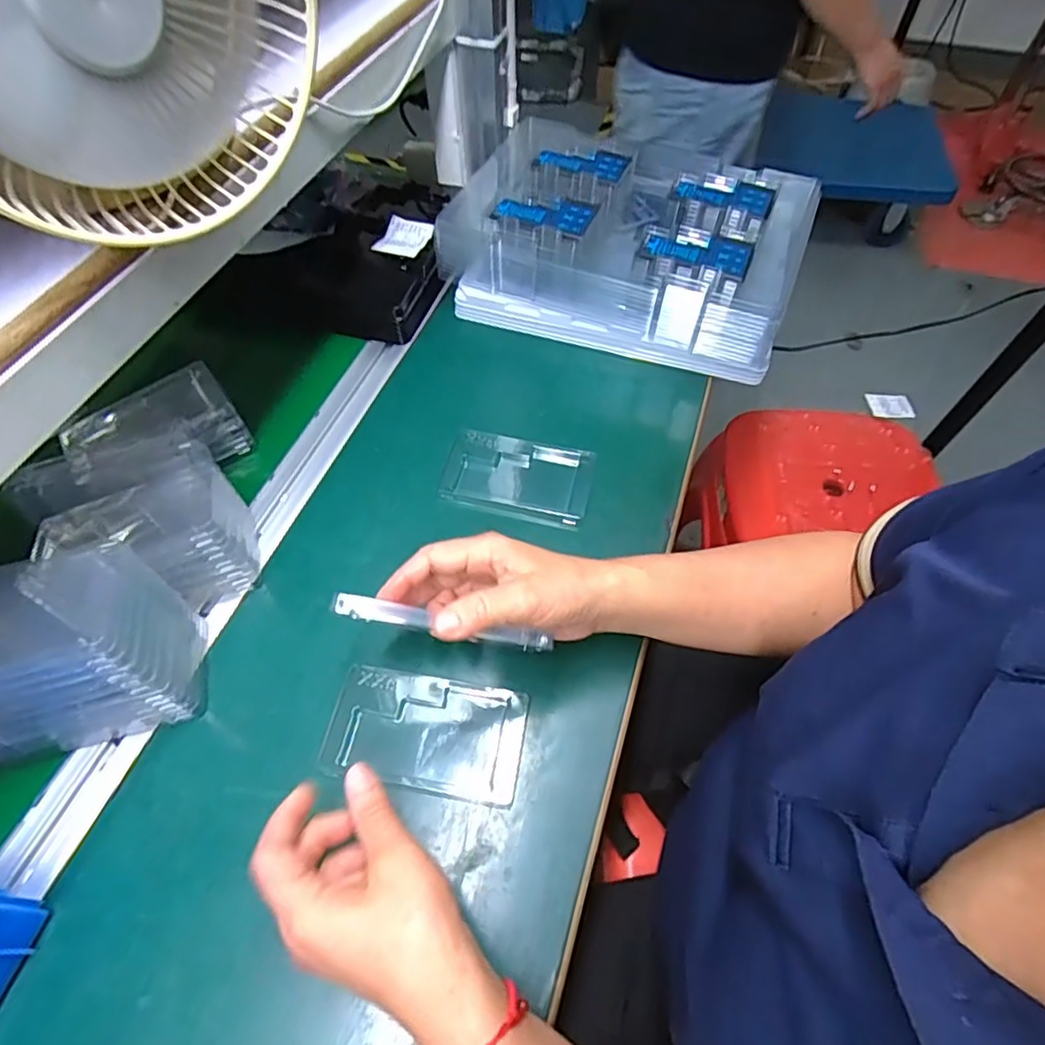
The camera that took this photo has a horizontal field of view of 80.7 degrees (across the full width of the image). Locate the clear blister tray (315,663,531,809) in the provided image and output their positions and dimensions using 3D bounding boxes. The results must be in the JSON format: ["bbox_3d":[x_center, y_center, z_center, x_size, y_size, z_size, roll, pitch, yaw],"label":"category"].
[{"bbox_3d":[-0.064,0.141,0.413,0.127,0.009,0.073,8,57,6],"label":"clear blister tray"}]

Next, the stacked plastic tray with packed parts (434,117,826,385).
[{"bbox_3d":[0.103,-0.302,0.648,0.355,0.090,0.252,18,58,12],"label":"stacked plastic tray with packed parts"}]

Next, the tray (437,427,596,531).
[{"bbox_3d":[-0.004,-0.038,0.537,0.124,0.020,0.077,9,57,6],"label":"tray"}]

